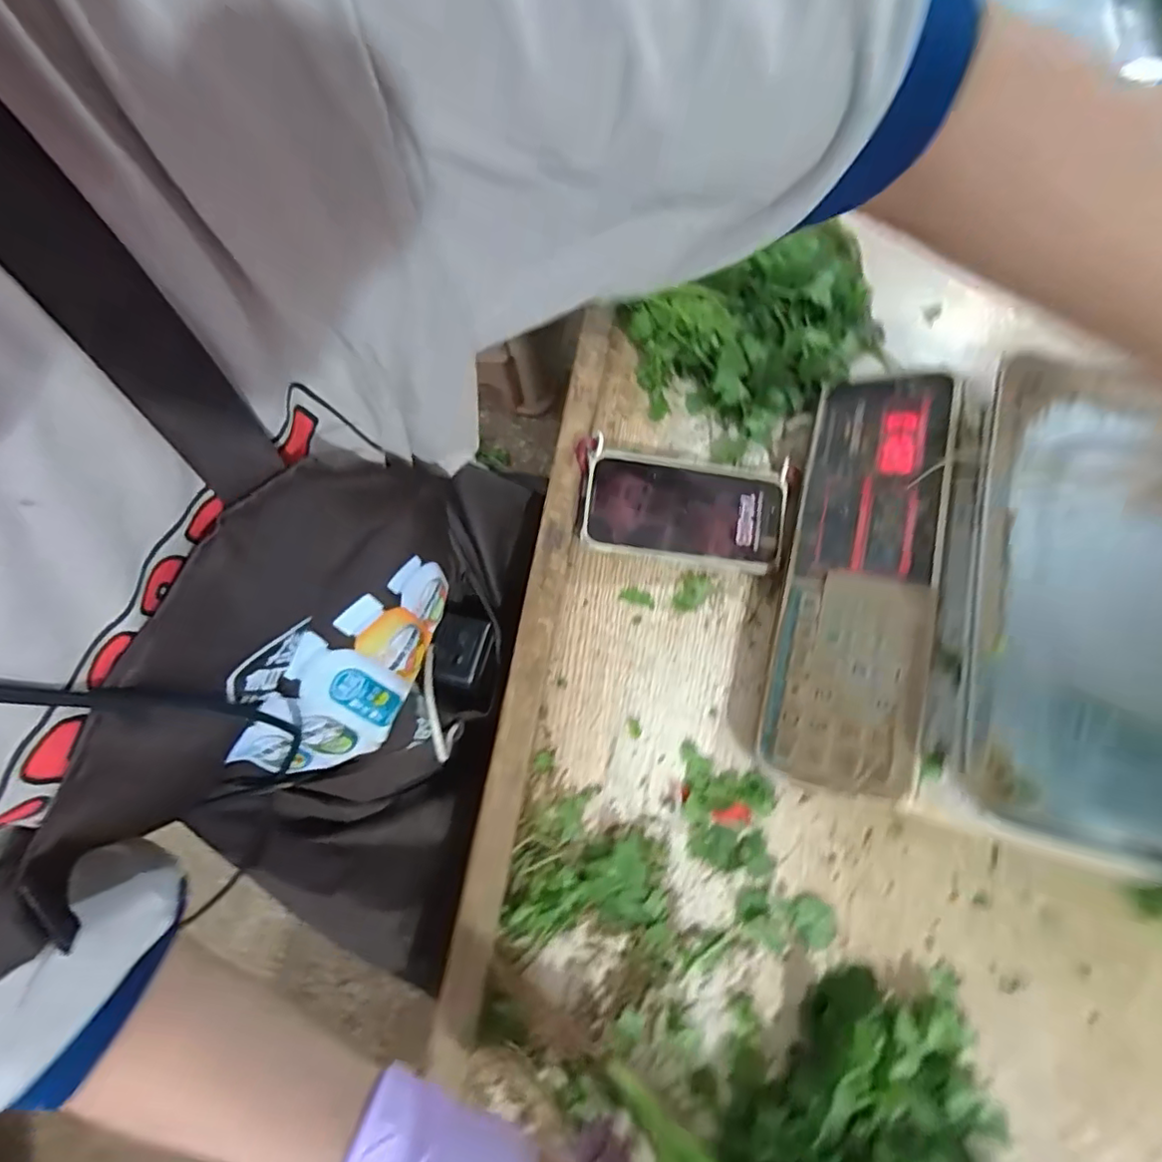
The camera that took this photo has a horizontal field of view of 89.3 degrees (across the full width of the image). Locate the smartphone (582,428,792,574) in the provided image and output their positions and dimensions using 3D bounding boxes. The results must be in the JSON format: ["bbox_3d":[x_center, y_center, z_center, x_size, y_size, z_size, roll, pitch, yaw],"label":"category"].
[{"bbox_3d":[0.087,-0.060,0.489,0.165,0.014,0.088,8,84,-2],"label":"smartphone"}]

